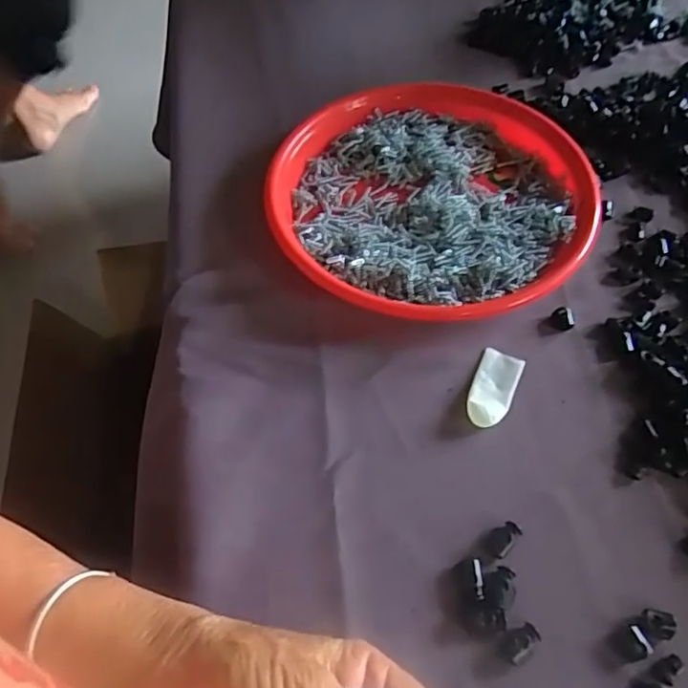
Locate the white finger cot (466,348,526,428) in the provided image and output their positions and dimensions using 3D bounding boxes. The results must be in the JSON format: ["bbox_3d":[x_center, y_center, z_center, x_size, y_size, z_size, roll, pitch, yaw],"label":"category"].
[{"bbox_3d":[0.094,0.027,0.373,0.026,0.009,0.055,20,61,15],"label":"white finger cot"}]

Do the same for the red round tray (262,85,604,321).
[{"bbox_3d":[0.069,-0.114,0.451,0.226,0.029,0.237,-2,58,2],"label":"red round tray"}]

